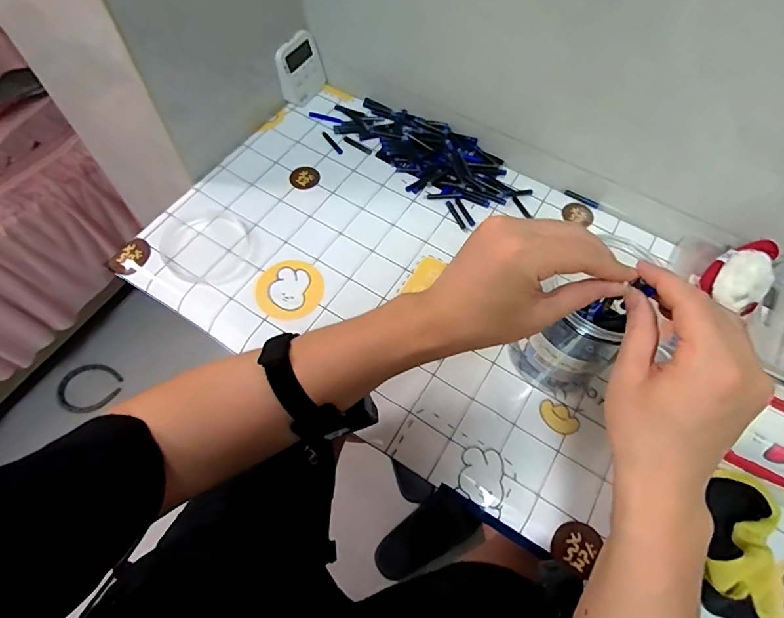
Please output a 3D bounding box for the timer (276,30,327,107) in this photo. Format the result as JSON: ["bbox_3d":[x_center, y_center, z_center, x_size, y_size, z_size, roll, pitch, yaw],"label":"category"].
[{"bbox_3d":[-0.135,-0.347,0.656,0.023,0.080,0.075,19,60,31],"label":"timer"}]

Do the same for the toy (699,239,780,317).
[{"bbox_3d":[0.385,-0.044,0.489,0.098,0.038,0.057,-39,67,-23],"label":"toy"}]

